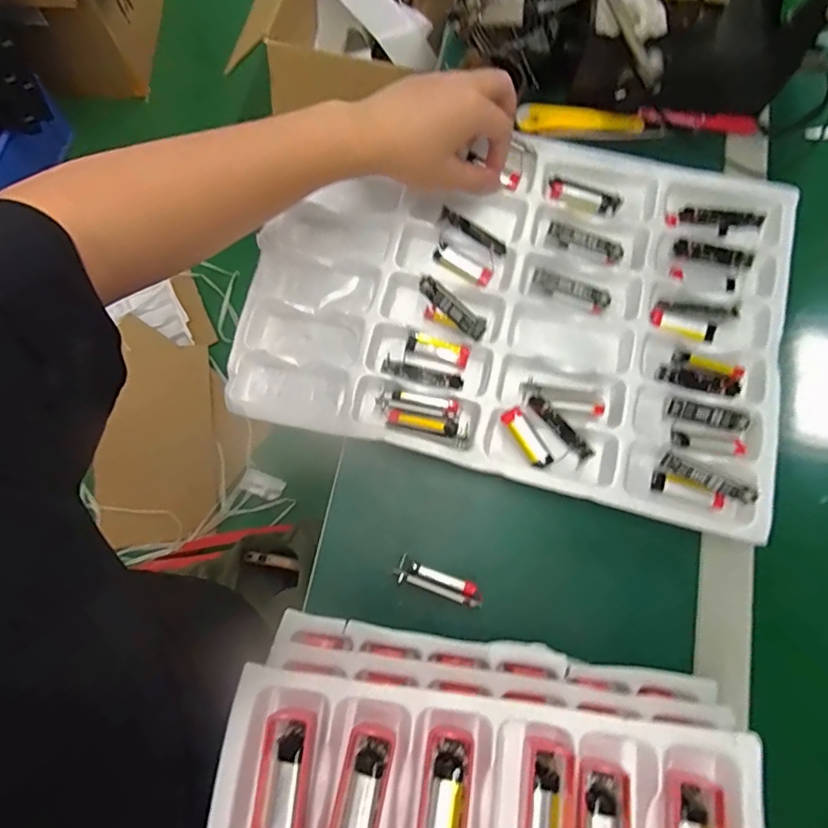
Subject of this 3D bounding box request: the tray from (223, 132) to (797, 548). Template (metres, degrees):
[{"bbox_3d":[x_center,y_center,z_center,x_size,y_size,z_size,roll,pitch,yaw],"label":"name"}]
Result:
[{"bbox_3d":[0.090,-0.103,0.454,0.444,0.037,0.317,15,76,3],"label":"tray"}]

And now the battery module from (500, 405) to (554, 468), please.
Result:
[{"bbox_3d":[0.091,0.021,0.416,0.018,0.009,0.054,-36,93,-9],"label":"battery module"}]

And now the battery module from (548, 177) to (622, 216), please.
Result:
[{"bbox_3d":[0.155,-0.195,0.470,0.066,0.012,0.024,15,76,3],"label":"battery module"}]

